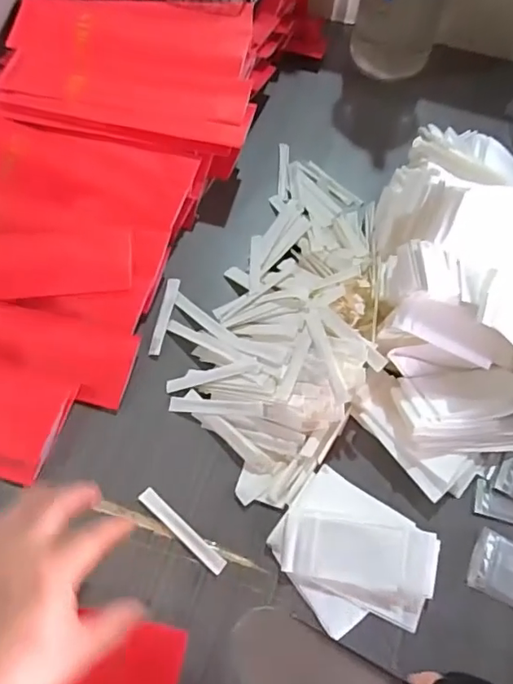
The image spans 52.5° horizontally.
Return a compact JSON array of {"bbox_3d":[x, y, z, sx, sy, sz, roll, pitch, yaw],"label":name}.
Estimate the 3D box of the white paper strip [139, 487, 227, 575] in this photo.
[{"bbox_3d":[-0.063,0.157,0.434,0.092,0.004,0.014,38,68,16],"label":"white paper strip"}]

